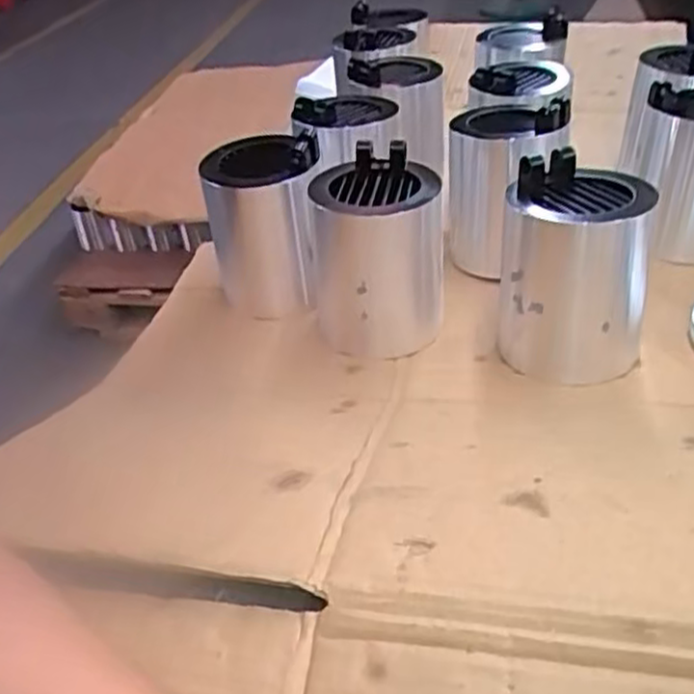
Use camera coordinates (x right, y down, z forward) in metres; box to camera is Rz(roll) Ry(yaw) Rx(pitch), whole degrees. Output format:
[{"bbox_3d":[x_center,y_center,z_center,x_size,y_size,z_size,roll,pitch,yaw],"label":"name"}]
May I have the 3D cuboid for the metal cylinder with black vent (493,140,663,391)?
[{"bbox_3d":[0.137,-0.050,0.460,0.082,0.111,0.082,-1,37,6],"label":"metal cylinder with black vent"}]

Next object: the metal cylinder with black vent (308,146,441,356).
[{"bbox_3d":[0.018,-0.066,0.507,0.088,0.107,0.097,-8,37,-2],"label":"metal cylinder with black vent"}]

